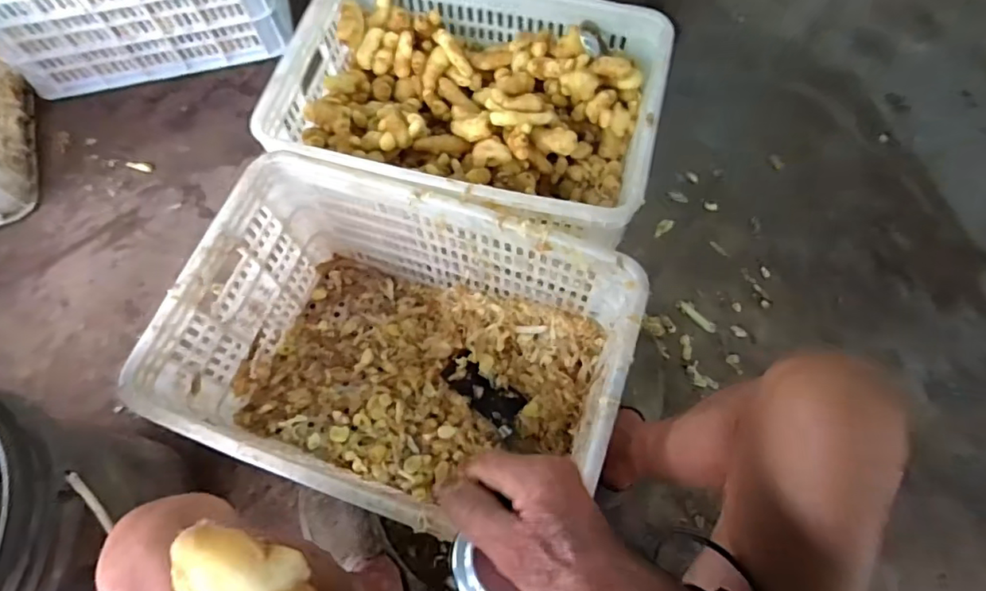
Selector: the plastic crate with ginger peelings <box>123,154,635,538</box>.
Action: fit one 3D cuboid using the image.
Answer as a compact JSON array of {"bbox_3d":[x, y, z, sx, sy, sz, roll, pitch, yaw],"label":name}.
[{"bbox_3d":[-0.108,0.088,0.748,0.510,0.293,0.351,17,70,8],"label":"plastic crate with ginger peelings"}]

